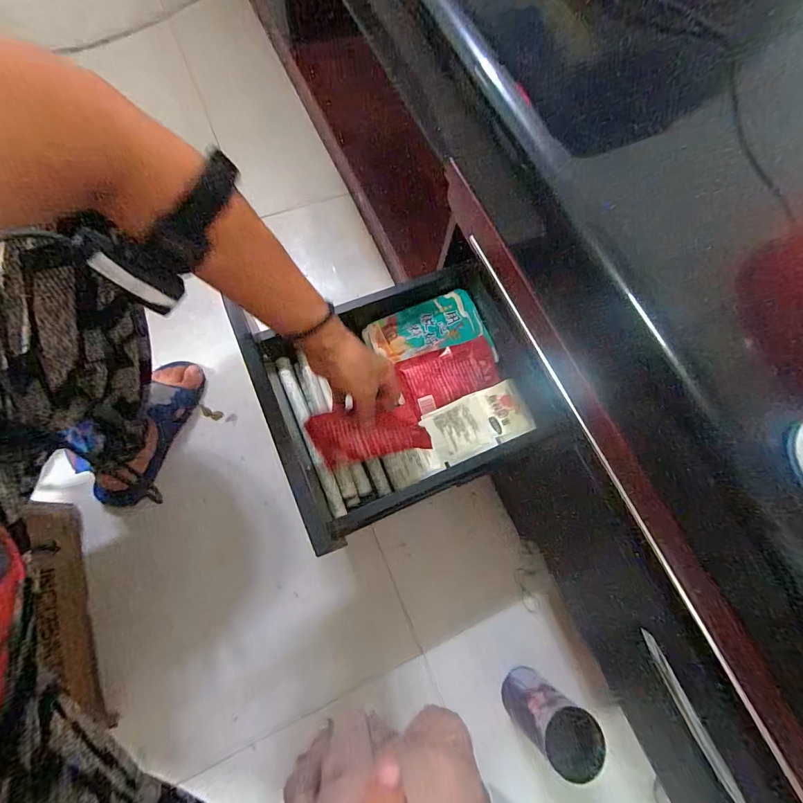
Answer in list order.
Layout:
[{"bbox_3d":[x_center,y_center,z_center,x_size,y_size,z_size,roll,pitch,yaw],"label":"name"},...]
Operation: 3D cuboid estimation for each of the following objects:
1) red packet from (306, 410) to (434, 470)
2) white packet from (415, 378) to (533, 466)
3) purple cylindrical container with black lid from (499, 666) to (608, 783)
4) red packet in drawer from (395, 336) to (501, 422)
[{"bbox_3d":[-0.035,0.037,0.450,0.124,0.079,0.022,-13,31,-1],"label":"red packet"},{"bbox_3d":[0.093,0.025,0.491,0.124,0.017,0.072,-24,72,6],"label":"white packet"},{"bbox_3d":[0.178,0.396,0.515,0.074,0.172,0.071,43,74,10],"label":"purple cylindrical container with black lid"},{"bbox_3d":[0.067,-0.035,0.539,0.133,0.017,0.079,-21,74,-9],"label":"red packet in drawer"}]

